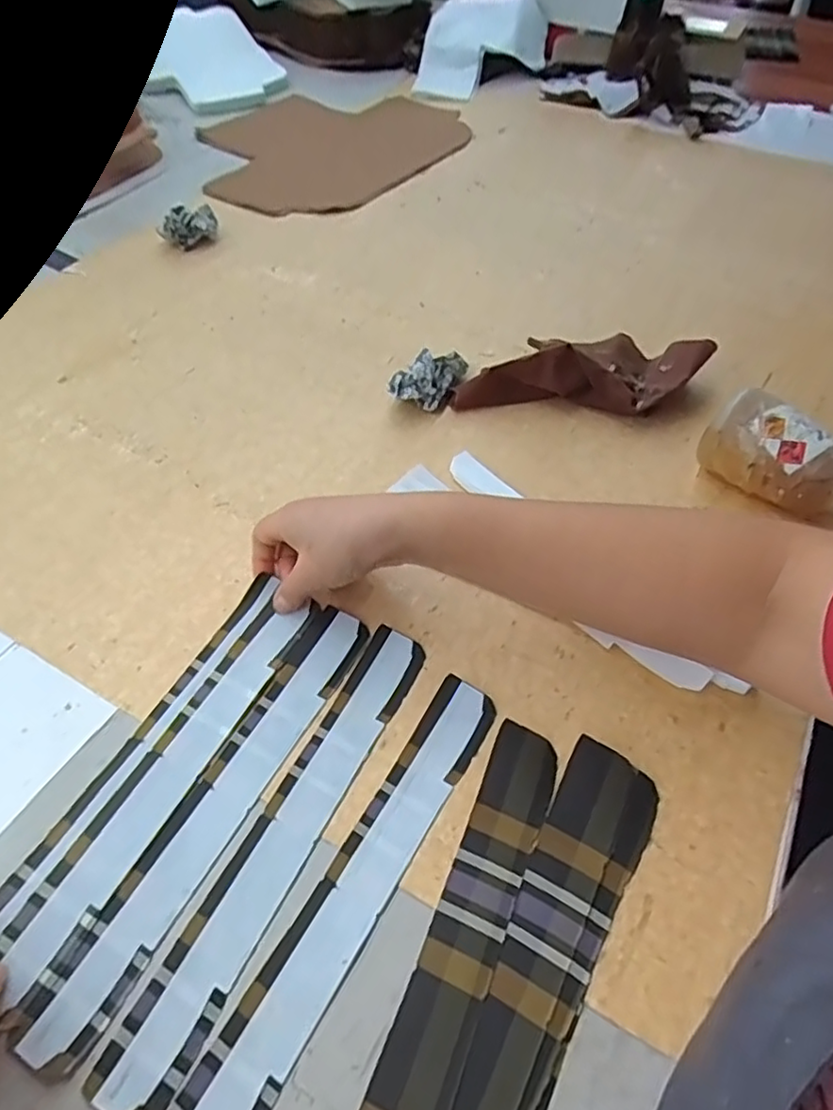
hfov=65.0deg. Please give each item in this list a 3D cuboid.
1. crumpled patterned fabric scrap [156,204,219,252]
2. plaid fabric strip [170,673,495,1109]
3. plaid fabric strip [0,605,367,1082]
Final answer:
[{"bbox_3d":[-0.253,-0.369,0.734,0.062,0.035,0.030,-34,61,-26],"label":"crumpled patterned fabric scrap"},{"bbox_3d":[-0.033,0.170,0.326,0.035,0.007,0.259,24,55,21],"label":"plaid fabric strip"},{"bbox_3d":[-0.106,0.132,0.359,0.036,0.006,0.259,24,54,15],"label":"plaid fabric strip"}]

